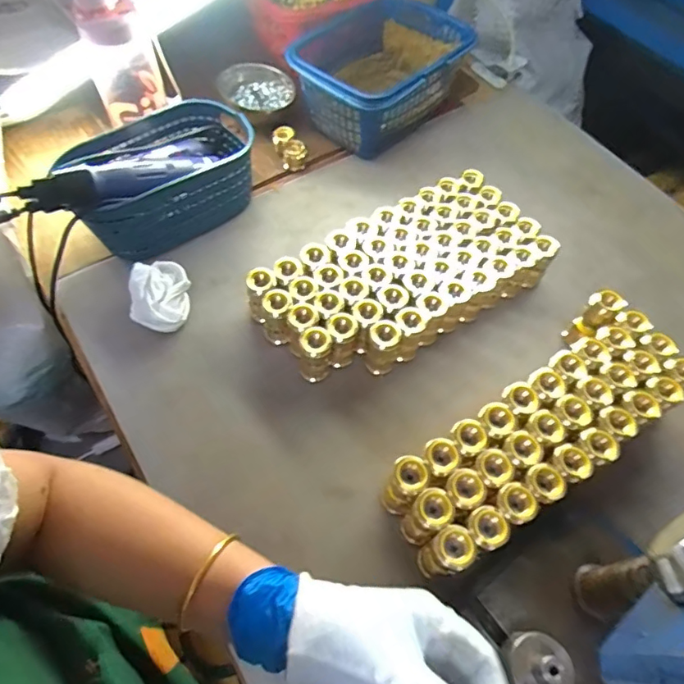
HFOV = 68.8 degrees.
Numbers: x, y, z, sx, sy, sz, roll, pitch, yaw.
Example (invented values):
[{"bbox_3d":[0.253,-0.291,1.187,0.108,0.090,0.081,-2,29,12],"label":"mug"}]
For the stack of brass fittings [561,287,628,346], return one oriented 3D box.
[{"bbox_3d":[0.275,-0.020,0.559,0.030,0.091,0.030,-36,68,-22],"label":"stack of brass fittings"}]

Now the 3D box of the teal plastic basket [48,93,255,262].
[{"bbox_3d":[-0.221,-0.209,0.626,0.142,0.095,0.227,41,65,18],"label":"teal plastic basket"}]

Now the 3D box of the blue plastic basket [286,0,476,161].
[{"bbox_3d":[0.063,-0.393,0.731,0.274,0.112,0.177,-34,67,-22],"label":"blue plastic basket"}]

